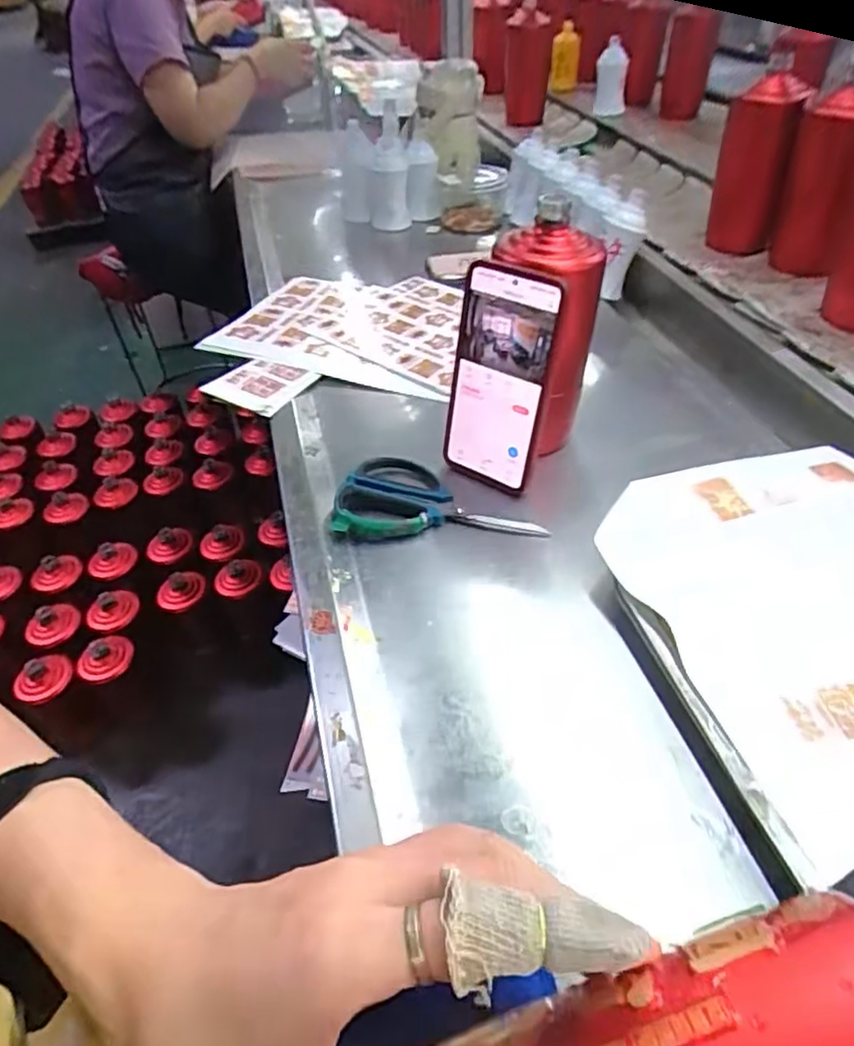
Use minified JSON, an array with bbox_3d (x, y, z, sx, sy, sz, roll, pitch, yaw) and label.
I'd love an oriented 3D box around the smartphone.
[{"bbox_3d":[0.053,-0.109,0.502,0.085,0.166,0.015,25,36,29],"label":"smartphone"}]

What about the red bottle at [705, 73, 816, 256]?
[{"bbox_3d":[0.398,-0.429,0.789,0.079,0.175,0.087,10,46,15],"label":"red bottle"}]

